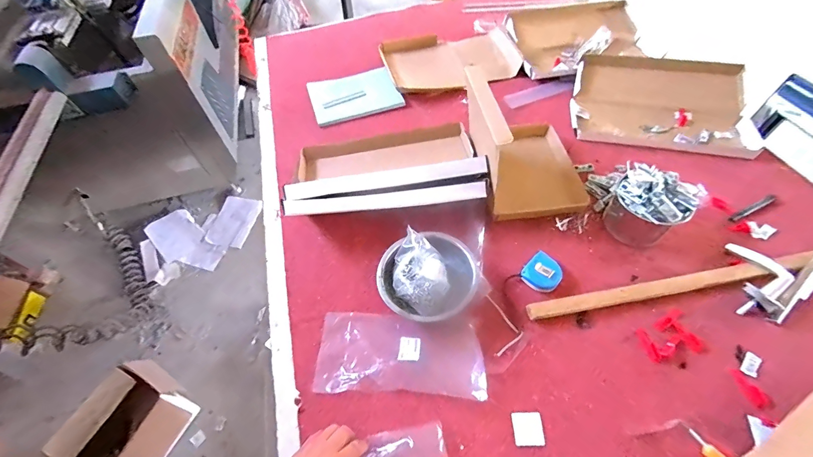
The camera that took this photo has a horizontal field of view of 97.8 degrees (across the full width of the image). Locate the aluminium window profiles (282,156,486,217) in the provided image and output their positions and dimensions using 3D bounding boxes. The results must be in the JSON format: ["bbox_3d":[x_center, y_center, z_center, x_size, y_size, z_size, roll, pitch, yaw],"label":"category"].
[{"bbox_3d":[-0.039,-0.081,0.709,0.396,0.056,0.070,-6,54,0],"label":"aluminium window profiles"}]

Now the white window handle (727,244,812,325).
[{"bbox_3d":[0.701,0.065,0.660,0.266,0.050,0.143,-24,56,-12],"label":"white window handle"}]

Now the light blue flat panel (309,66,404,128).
[{"bbox_3d":[-0.149,-0.386,1.027,0.240,0.026,0.178,-15,54,-7],"label":"light blue flat panel"}]

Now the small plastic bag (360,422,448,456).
[{"bbox_3d":[-0.005,0.333,0.537,0.126,0.027,0.052,-13,55,2],"label":"small plastic bag"}]

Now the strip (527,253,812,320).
[{"bbox_3d":[0.656,0.077,0.668,0.880,0.026,0.035,-10,55,-4],"label":"strip"}]

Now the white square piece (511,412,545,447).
[{"bbox_3d":[0.187,0.309,0.547,0.047,0.004,0.046,-4,54,2],"label":"white square piece"}]

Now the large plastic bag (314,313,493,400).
[{"bbox_3d":[-0.013,0.214,0.614,0.279,0.021,0.135,1,54,5],"label":"large plastic bag"}]

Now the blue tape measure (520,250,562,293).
[{"bbox_3d":[0.260,0.088,0.679,0.068,0.030,0.063,-40,61,-22],"label":"blue tape measure"}]

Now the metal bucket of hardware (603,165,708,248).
[{"bbox_3d":[0.483,-0.043,0.708,0.125,0.116,0.123,-2,54,3],"label":"metal bucket of hardware"}]

